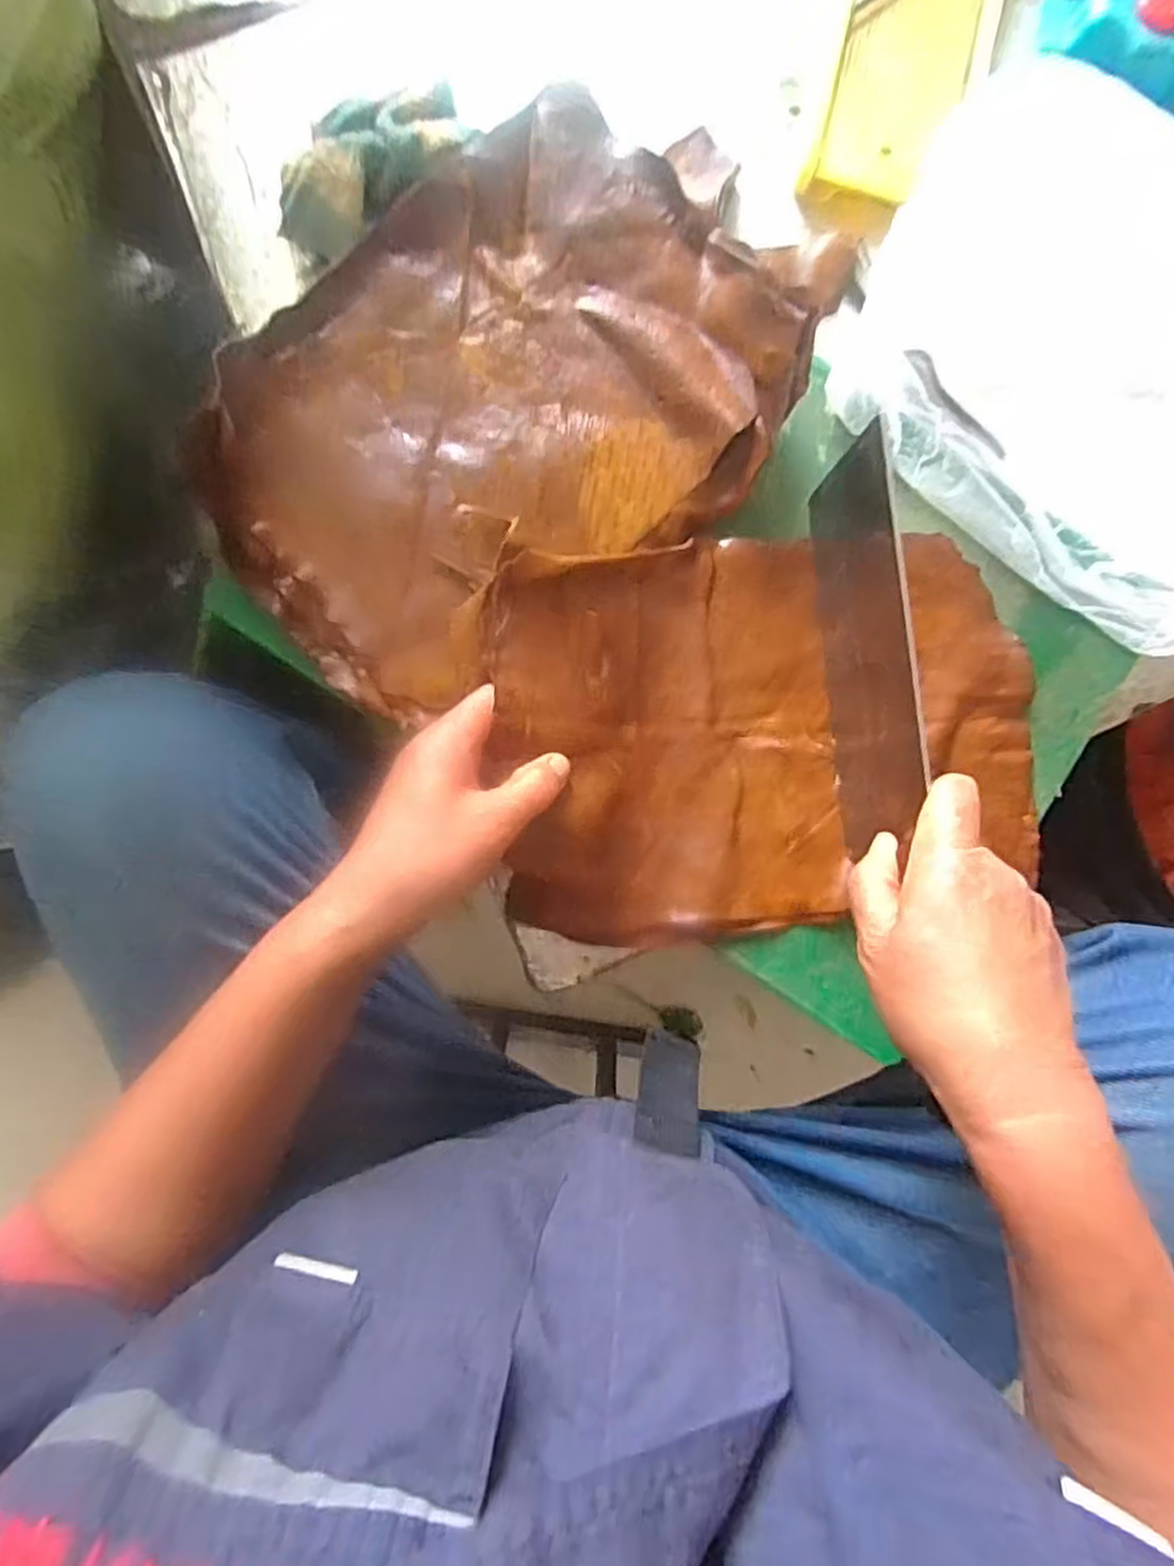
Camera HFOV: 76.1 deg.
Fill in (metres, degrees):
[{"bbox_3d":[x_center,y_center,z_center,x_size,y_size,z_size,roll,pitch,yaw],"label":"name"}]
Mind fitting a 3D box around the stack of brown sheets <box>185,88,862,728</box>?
[{"bbox_3d":[-0.032,-0.217,0.408,0.366,0.043,0.251,-41,90,-7],"label":"stack of brown sheets"}]

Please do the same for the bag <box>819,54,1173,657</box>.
[{"bbox_3d":[0.275,-0.224,0.407,0.266,0.096,0.171,36,84,-1],"label":"bag"}]

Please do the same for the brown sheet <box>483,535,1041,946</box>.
[{"bbox_3d":[0.100,-0.029,0.408,0.294,0.036,0.209,-6,85,-6],"label":"brown sheet"}]

